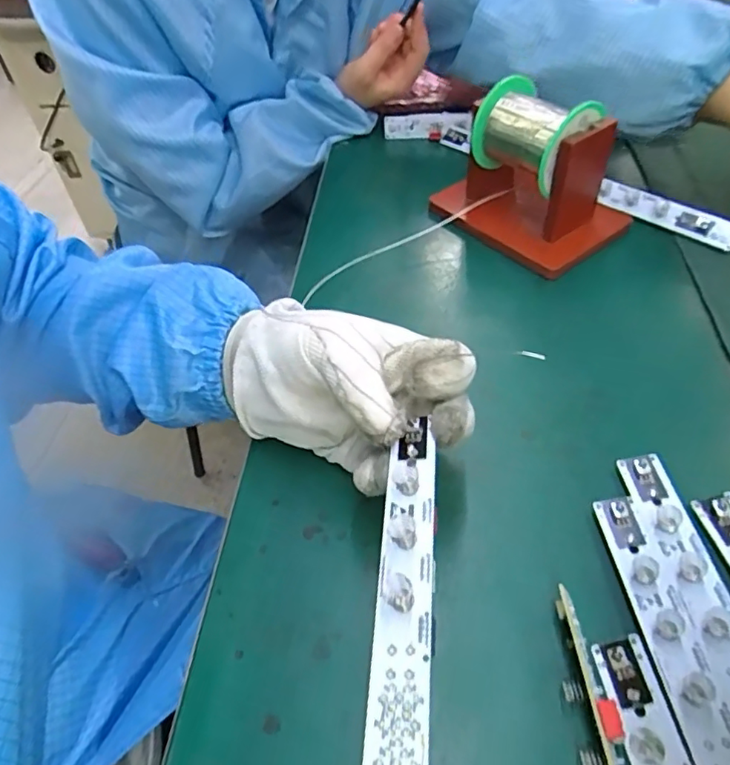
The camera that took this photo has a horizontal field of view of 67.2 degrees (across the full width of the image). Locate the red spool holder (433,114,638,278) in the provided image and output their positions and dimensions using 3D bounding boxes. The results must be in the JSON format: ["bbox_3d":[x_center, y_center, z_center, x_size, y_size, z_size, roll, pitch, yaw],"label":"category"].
[{"bbox_3d":[0.138,-0.171,0.439,0.138,0.086,0.126,35,59,27],"label":"red spool holder"}]

